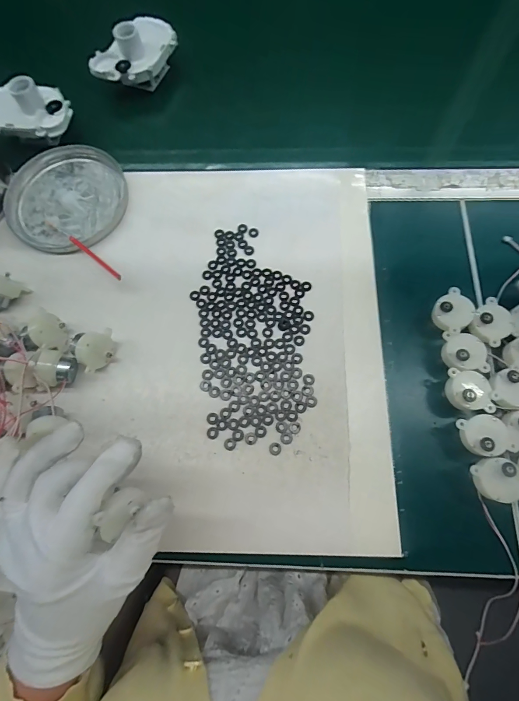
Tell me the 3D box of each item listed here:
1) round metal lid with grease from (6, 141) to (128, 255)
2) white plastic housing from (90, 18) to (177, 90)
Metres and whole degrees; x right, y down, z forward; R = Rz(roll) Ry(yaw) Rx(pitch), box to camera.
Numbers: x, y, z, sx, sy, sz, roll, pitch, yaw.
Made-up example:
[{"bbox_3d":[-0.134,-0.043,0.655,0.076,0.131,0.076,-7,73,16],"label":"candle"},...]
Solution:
[{"bbox_3d":[-0.214,-0.173,0.384,0.128,0.017,0.138,-1,73,2],"label":"round metal lid with grease"},{"bbox_3d":[-0.150,-0.360,0.415,0.063,0.056,0.104,31,77,11],"label":"white plastic housing"}]

